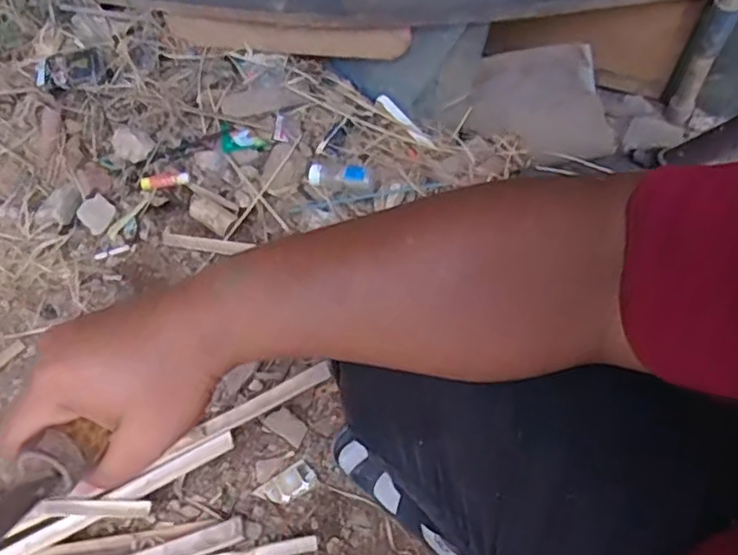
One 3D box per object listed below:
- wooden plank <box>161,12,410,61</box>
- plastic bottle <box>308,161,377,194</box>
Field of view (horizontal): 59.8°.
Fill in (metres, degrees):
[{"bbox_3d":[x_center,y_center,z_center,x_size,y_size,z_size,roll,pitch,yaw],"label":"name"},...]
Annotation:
[{"bbox_3d":[-0.135,-0.362,0.959,0.416,0.069,0.021,13,66,23],"label":"wooden plank"},{"bbox_3d":[-0.038,-0.142,0.925,0.099,0.030,0.039,13,67,8],"label":"plastic bottle"}]

